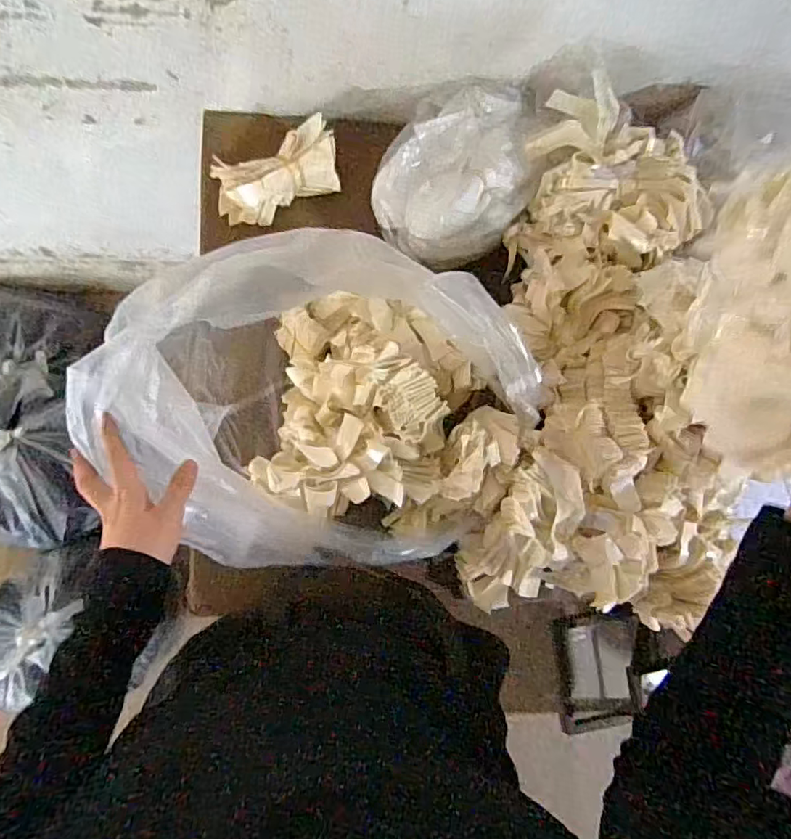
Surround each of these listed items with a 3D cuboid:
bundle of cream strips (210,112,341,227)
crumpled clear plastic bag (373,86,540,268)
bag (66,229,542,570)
[{"bbox_3d":[-0.162,-0.333,0.753,0.172,0.053,0.098,-22,85,-8],"label":"bundle of cream strips"},{"bbox_3d":[0.092,-0.328,0.757,0.183,0.079,0.241,41,80,1],"label":"crumpled clear plastic bag"},{"bbox_3d":[-0.061,-0.014,0.606,0.415,0.294,0.312,-1,82,-6],"label":"bag"}]

